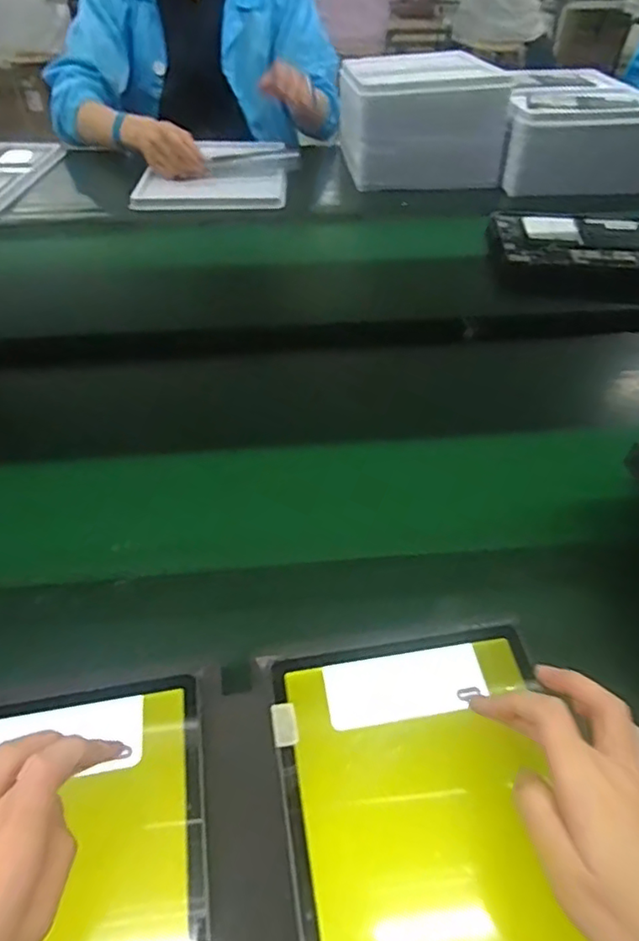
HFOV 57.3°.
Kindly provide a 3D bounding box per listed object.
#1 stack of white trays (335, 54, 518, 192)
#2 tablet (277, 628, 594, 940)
[{"bbox_3d":[0.164,-0.613,0.998,0.256,0.155,0.250,-2,47,-2],"label":"stack of white trays"},{"bbox_3d":[0.069,0.204,0.301,0.153,0.012,0.240,-7,48,-6],"label":"tablet"}]

